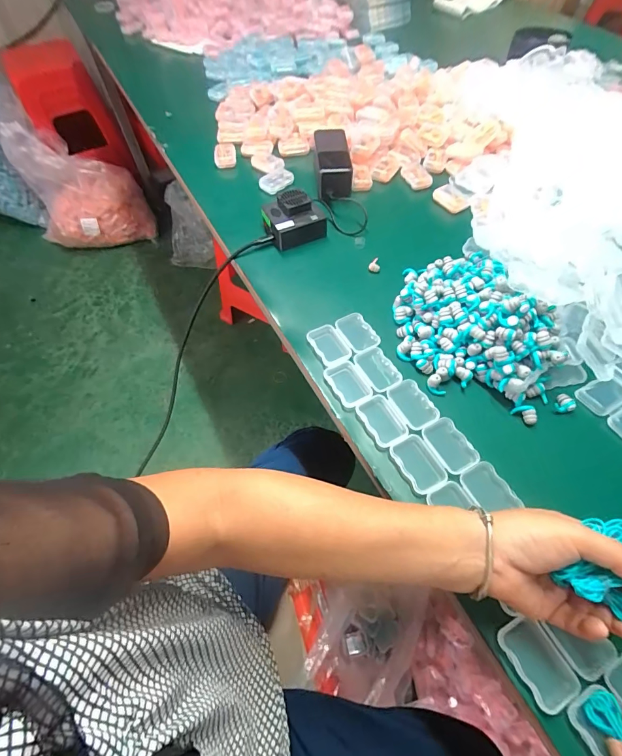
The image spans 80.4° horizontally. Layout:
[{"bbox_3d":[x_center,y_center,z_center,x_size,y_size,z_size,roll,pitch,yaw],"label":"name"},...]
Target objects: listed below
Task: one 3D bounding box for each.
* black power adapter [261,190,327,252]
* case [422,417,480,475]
[{"bbox_3d":[-0.026,-0.233,0.534,0.081,0.047,0.065,-19,60,-11],"label":"black power adapter"},{"bbox_3d":[0.140,0.069,0.372,0.037,0.012,0.053,-26,61,-15],"label":"case"}]

